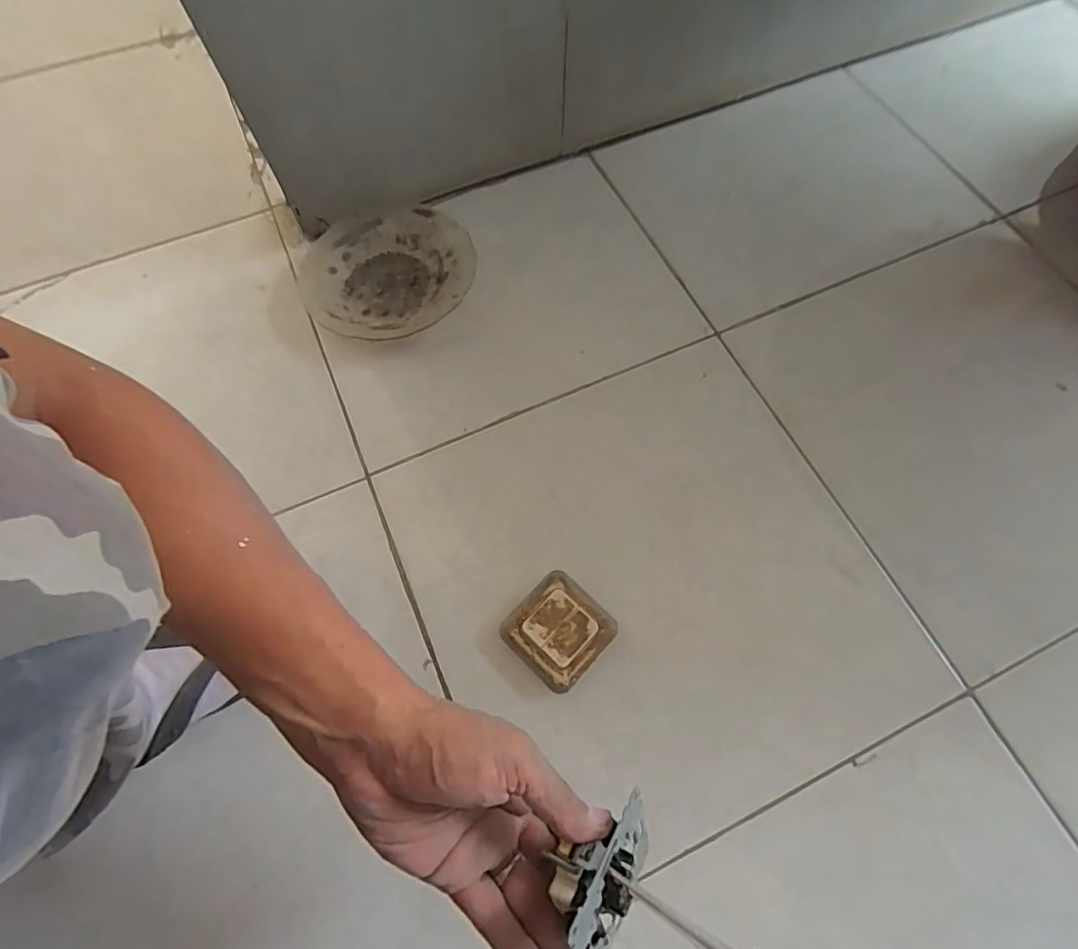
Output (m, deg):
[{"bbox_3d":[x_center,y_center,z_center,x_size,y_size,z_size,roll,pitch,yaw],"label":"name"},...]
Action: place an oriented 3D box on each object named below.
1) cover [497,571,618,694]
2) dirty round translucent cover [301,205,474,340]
[{"bbox_3d":[0.017,0.134,0.461,0.077,0.027,0.078,42,75,15],"label":"cover"},{"bbox_3d":[-0.168,-0.226,0.606,0.187,0.028,0.181,0,68,1],"label":"dirty round translucent cover"}]

